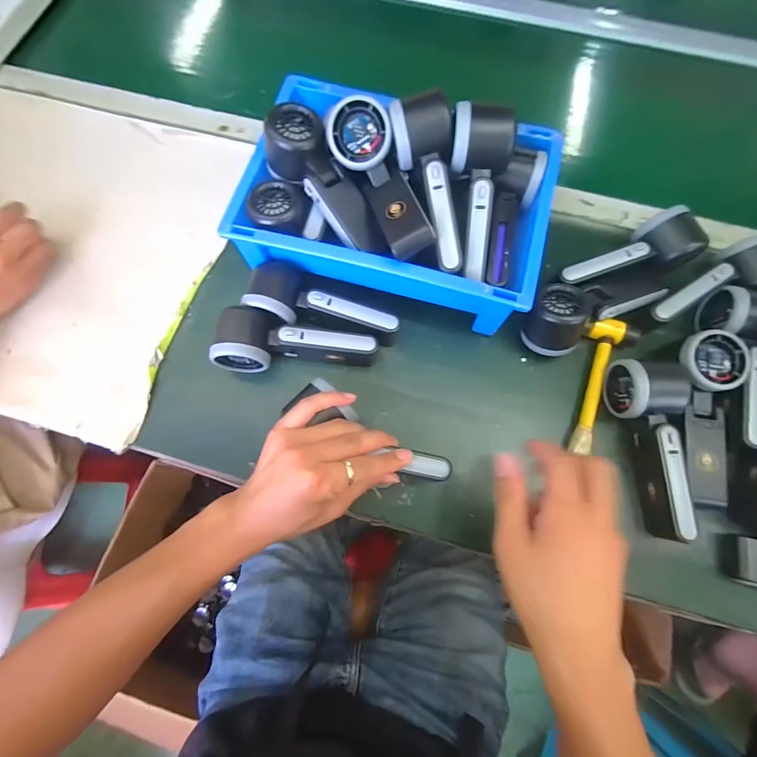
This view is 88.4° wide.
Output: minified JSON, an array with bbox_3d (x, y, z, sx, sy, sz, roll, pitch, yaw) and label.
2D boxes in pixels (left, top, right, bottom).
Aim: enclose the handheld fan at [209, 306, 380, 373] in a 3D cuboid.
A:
[{"bbox_3d":[-0.085,-0.040,0.410,0.162,0.051,0.054,-3,72,-1],"label":"handheld fan"}]

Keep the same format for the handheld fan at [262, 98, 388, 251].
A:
[{"bbox_3d":[-0.050,-0.191,0.394,0.057,0.046,0.164,-40,96,-12],"label":"handheld fan"}]

